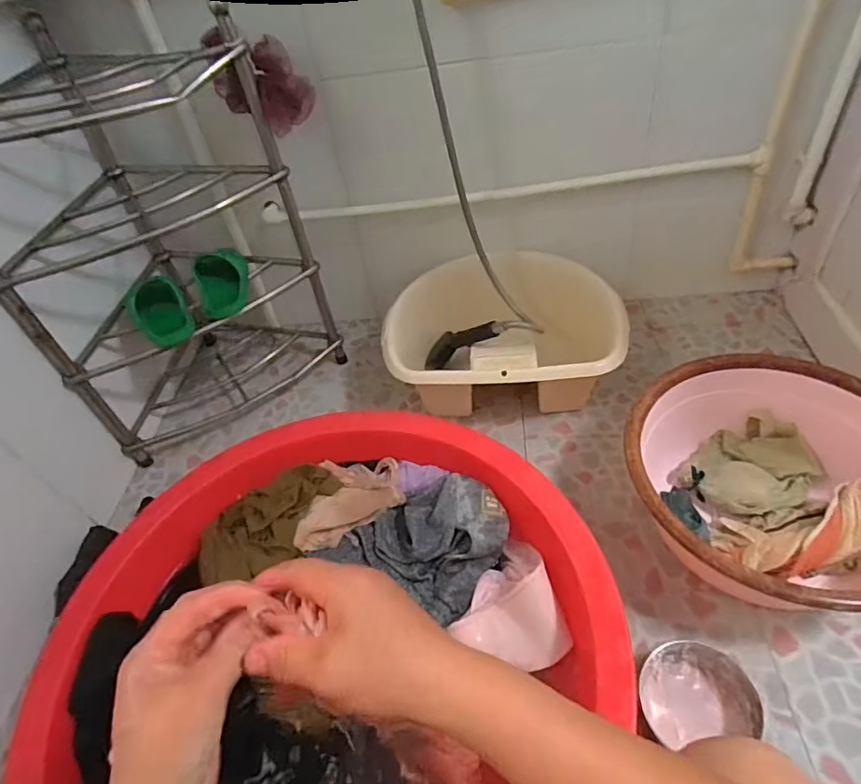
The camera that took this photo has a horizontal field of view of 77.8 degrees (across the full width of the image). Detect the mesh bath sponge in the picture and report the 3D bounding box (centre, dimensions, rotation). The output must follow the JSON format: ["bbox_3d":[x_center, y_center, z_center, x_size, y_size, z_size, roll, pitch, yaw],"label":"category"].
[{"bbox_3d":[-0.274,-0.505,0.867,0.143,0.133,0.088,-18,46,-8],"label":"mesh bath sponge"}]

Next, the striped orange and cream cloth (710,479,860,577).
[{"bbox_3d":[0.535,0.197,0.753,0.232,0.088,0.105,-20,46,7],"label":"striped orange and cream cloth"}]

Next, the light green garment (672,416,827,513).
[{"bbox_3d":[0.513,0.117,0.852,0.182,0.051,0.159,-34,52,-23],"label":"light green garment"}]

